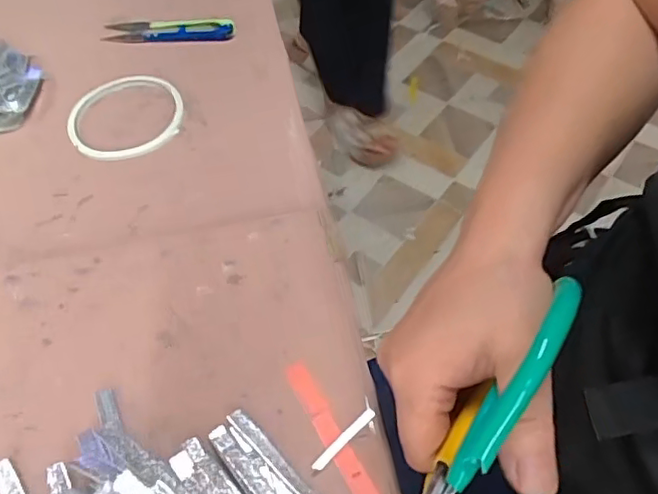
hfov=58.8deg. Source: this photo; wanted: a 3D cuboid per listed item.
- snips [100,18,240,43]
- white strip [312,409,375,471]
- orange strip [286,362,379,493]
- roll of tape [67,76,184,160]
[{"bbox_3d":[-0.143,-0.196,0.522,0.117,0.013,0.027,2,55,2],"label":"snips"},{"bbox_3d":[0.008,0.094,0.288,0.041,0.004,0.005,-38,62,-23],"label":"white strip"},{"bbox_3d":[0.005,0.098,0.285,0.011,0.004,0.100,-27,56,-13],"label":"orange strip"},{"bbox_3d":[-0.161,-0.105,0.462,0.089,0.007,0.090,0,55,1],"label":"roll of tape"}]

